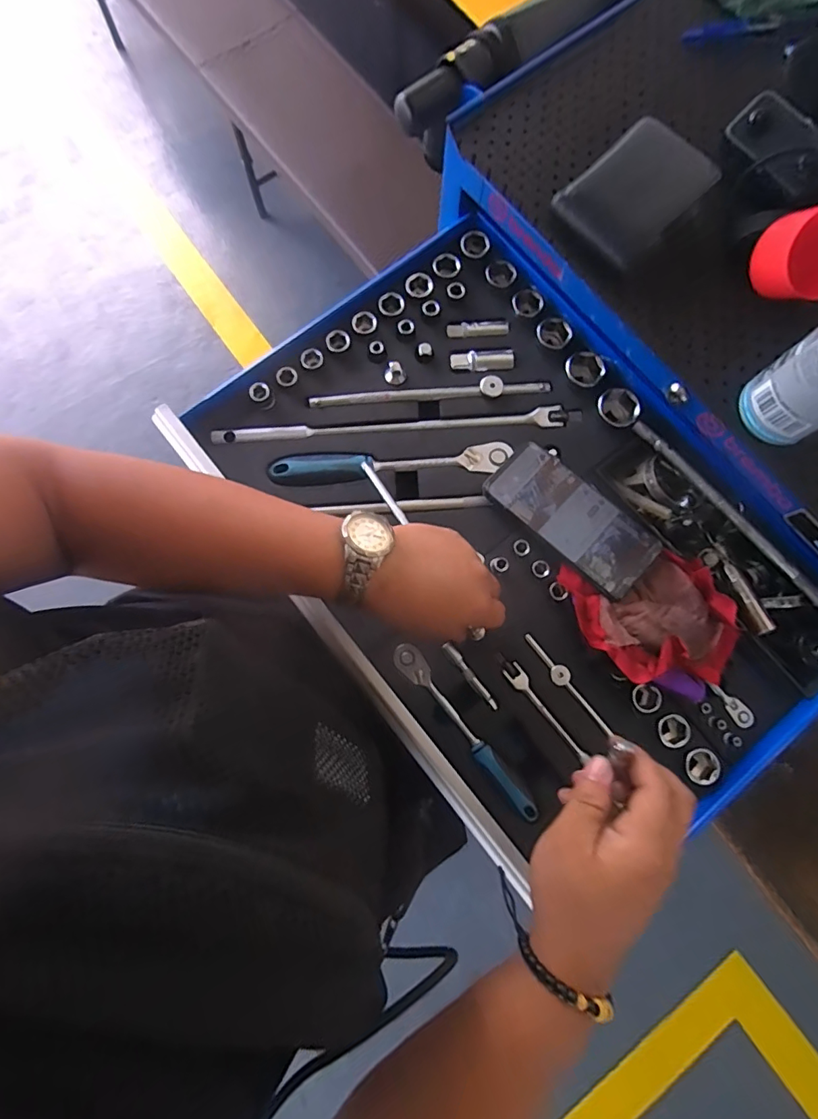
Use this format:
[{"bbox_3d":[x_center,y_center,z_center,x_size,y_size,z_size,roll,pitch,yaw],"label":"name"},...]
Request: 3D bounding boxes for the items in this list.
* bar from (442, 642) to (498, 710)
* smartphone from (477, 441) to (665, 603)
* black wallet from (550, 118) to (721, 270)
[{"bbox_3d":[0.058,0.109,0.458,0.010,0.006,0.072,-38,82,-8],"label":"bar"},{"bbox_3d":[0.154,-0.040,0.465,0.160,0.013,0.074,42,81,6],"label":"smartphone"},{"bbox_3d":[0.197,-0.320,0.428,0.113,0.025,0.088,-43,83,-8],"label":"black wallet"}]

